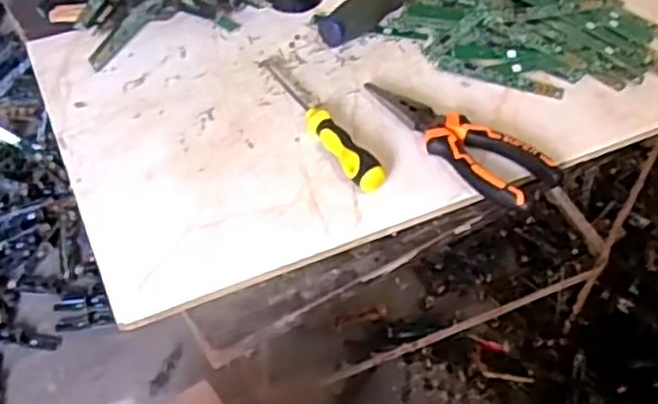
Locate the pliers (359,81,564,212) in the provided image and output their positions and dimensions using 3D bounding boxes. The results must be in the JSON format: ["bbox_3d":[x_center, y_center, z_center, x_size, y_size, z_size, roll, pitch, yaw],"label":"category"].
[{"bbox_3d":[0.089,-0.048,0.539,0.152,0.018,0.050,35,57,26],"label":"pliers"}]

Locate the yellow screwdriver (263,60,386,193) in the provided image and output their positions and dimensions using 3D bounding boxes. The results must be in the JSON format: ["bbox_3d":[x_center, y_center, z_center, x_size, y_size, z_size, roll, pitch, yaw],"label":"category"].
[{"bbox_3d":[-0.006,-0.063,0.540,0.024,0.022,0.150,-21,52,-18],"label":"yellow screwdriver"}]

